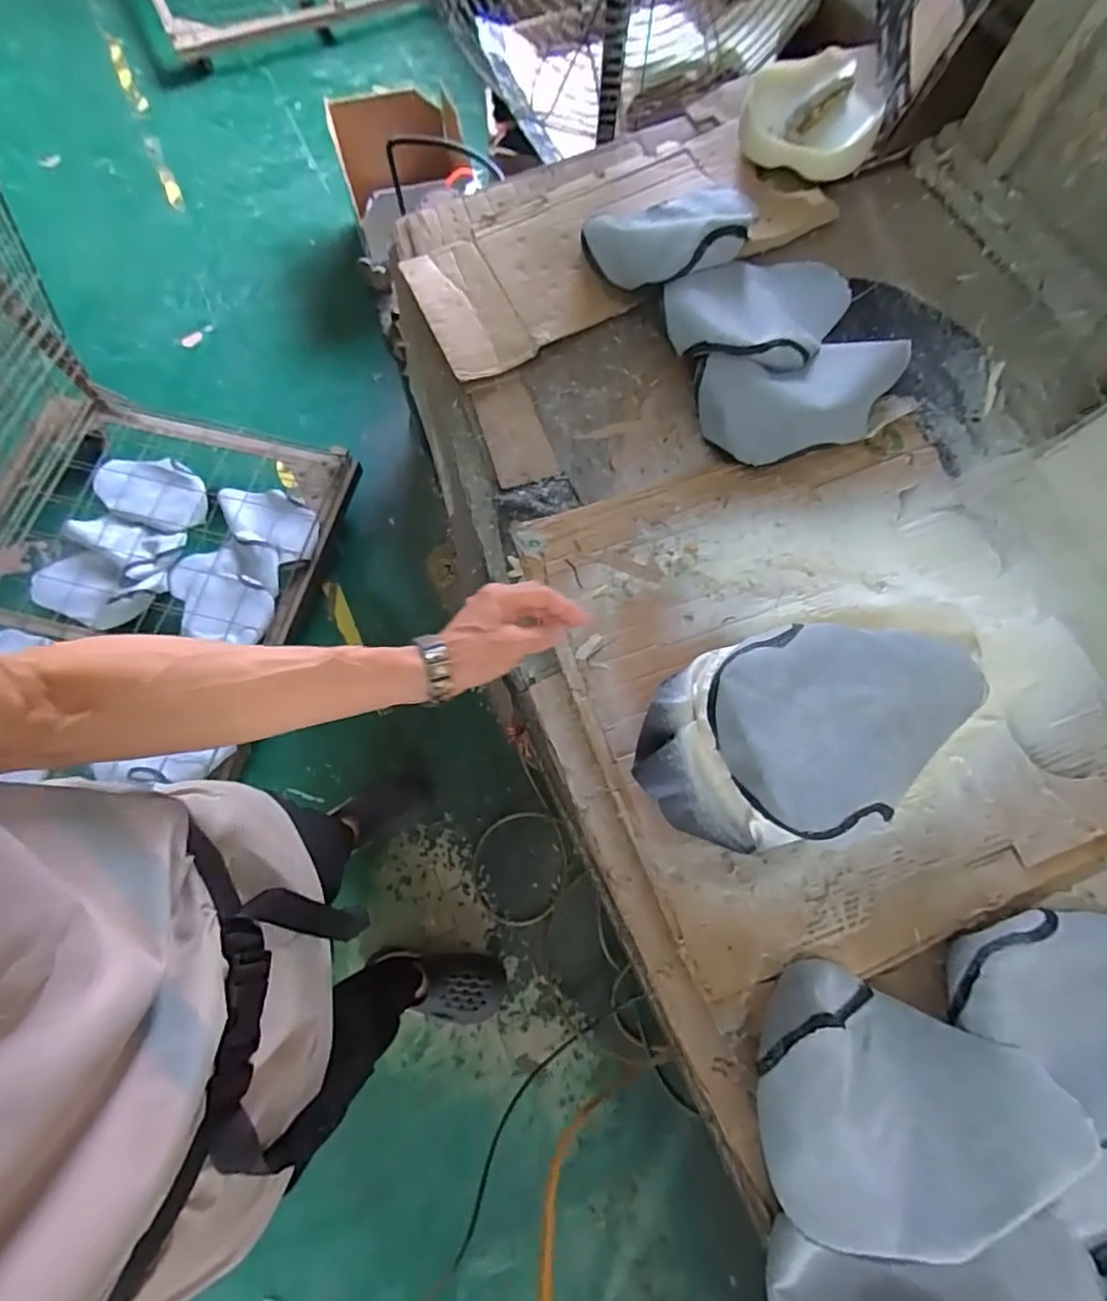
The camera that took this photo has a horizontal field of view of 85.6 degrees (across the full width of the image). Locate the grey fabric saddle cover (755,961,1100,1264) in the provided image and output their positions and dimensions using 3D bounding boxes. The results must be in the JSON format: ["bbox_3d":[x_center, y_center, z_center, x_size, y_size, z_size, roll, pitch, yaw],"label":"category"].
[{"bbox_3d":[0.306,0.415,0.517,0.277,0.062,0.195,23,73,6],"label":"grey fabric saddle cover"}]

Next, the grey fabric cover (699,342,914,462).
[{"bbox_3d":[0.342,-0.336,0.777,0.293,0.053,0.146,-19,73,-7],"label":"grey fabric cover"}]

